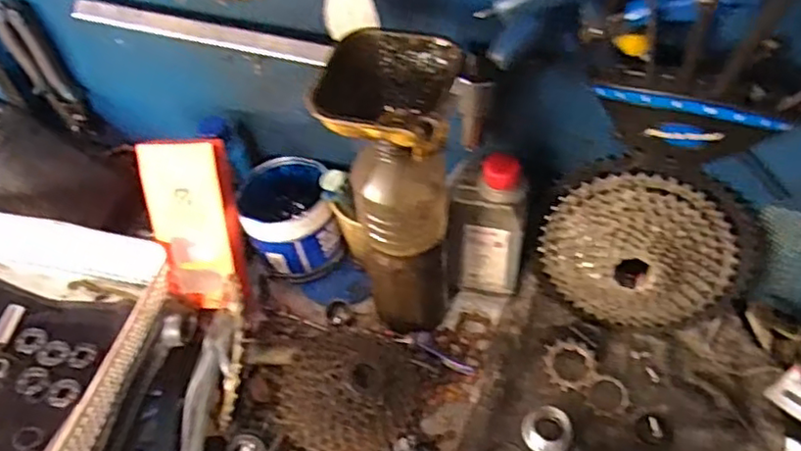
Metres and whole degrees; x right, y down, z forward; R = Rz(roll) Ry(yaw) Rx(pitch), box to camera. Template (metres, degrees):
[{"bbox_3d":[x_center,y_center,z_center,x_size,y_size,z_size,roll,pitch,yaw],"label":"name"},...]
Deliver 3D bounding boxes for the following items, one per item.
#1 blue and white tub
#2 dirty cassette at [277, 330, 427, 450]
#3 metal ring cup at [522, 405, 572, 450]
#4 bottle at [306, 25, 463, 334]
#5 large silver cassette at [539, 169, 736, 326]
[{"bbox_3d":[-0.120,-0.009,0.698,0.096,0.084,0.112,-16,52,-7],"label":"blue and white tub"},{"bbox_3d":[-0.048,0.151,0.594,0.124,0.049,0.123,-2,51,3],"label":"dirty cassette"},{"bbox_3d":[0.133,0.185,0.586,0.044,0.023,0.036,15,54,17],"label":"metal ring cup"},{"bbox_3d":[0.000,-0.007,0.540,0.088,0.294,0.096,5,52,9],"label":"bottle"},{"bbox_3d":[0.214,0.031,0.589,0.164,0.163,0.042,13,35,14],"label":"large silver cassette"}]

